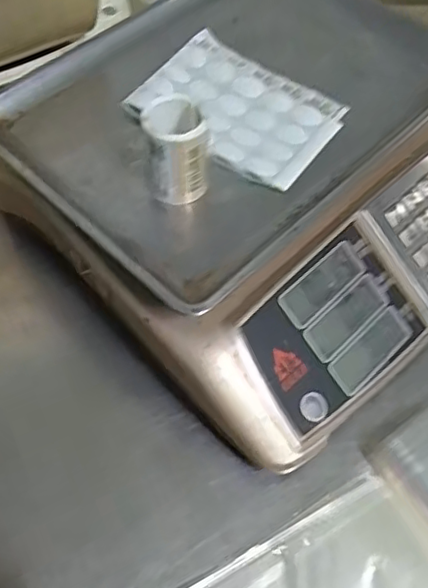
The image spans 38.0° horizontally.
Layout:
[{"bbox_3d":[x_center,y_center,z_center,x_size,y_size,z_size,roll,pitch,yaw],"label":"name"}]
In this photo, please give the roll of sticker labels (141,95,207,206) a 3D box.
[{"bbox_3d":[-0.025,-0.095,0.415,0.039,0.058,0.043,-6,60,-5],"label":"roll of sticker labels"}]

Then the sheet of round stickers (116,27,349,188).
[{"bbox_3d":[0.020,-0.143,0.477,0.144,0.006,0.107,33,64,17],"label":"sheet of round stickers"}]

